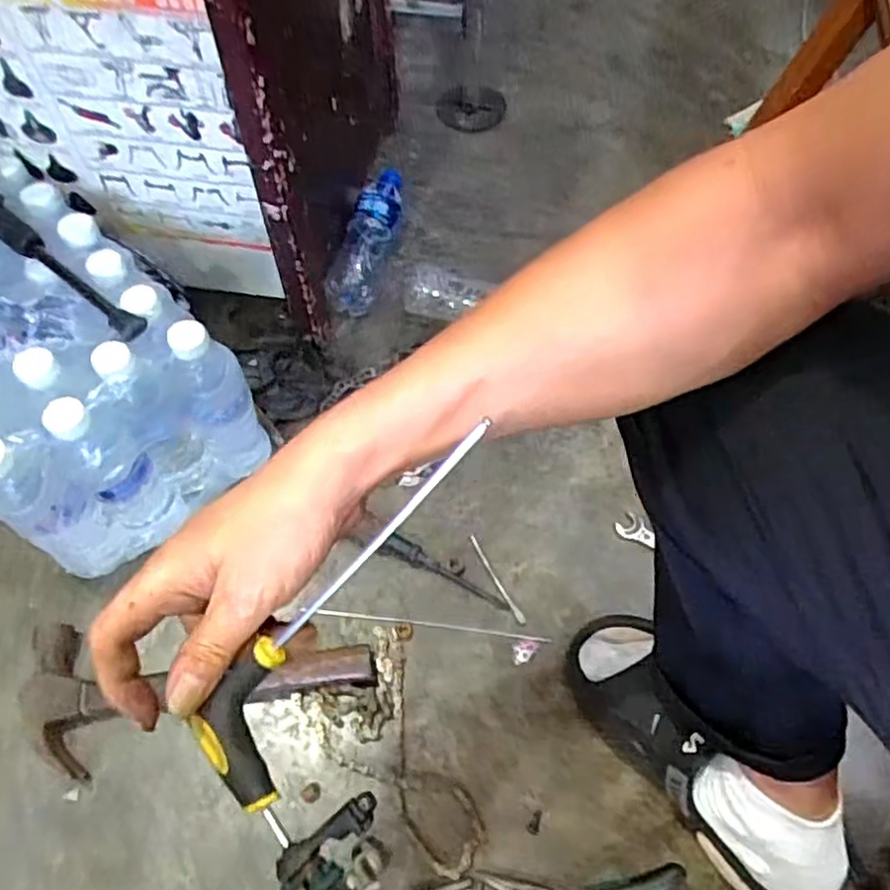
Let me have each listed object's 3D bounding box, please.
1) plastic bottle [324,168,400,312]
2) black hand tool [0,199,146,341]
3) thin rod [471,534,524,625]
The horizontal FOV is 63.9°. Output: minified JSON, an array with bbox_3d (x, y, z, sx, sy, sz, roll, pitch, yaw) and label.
[{"bbox_3d":[-0.096,-0.266,0.927,0.057,0.062,0.226,8,61,4],"label":"plastic bottle"},{"bbox_3d":[-0.372,-0.180,0.644,0.275,0.036,0.039,40,67,20],"label":"black hand tool"},{"bbox_3d":[0.053,0.137,0.728,0.009,0.010,0.101,-28,78,-15],"label":"thin rod"}]

